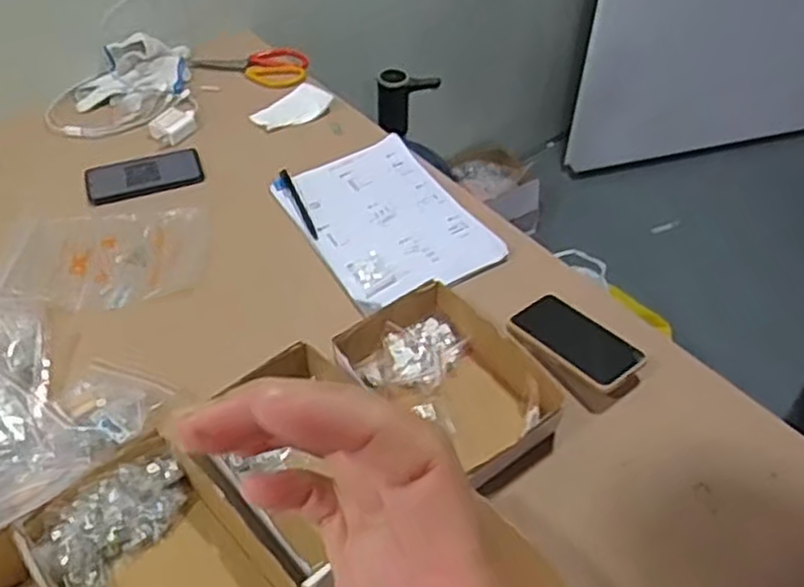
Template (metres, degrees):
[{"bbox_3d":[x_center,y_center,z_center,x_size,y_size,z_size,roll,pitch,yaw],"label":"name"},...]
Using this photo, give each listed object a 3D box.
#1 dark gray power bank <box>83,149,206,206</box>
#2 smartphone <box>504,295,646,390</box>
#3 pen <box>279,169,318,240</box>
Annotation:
[{"bbox_3d":[-0.375,-0.172,1.100,0.161,0.016,0.077,-15,50,-14],"label":"dark gray power bank"},{"bbox_3d":[0.201,0.053,0.876,0.073,0.007,0.151,-34,47,-24],"label":"smartphone"},{"bbox_3d":[-0.143,-0.126,1.056,0.013,0.012,0.140,-19,51,-17],"label":"pen"}]

